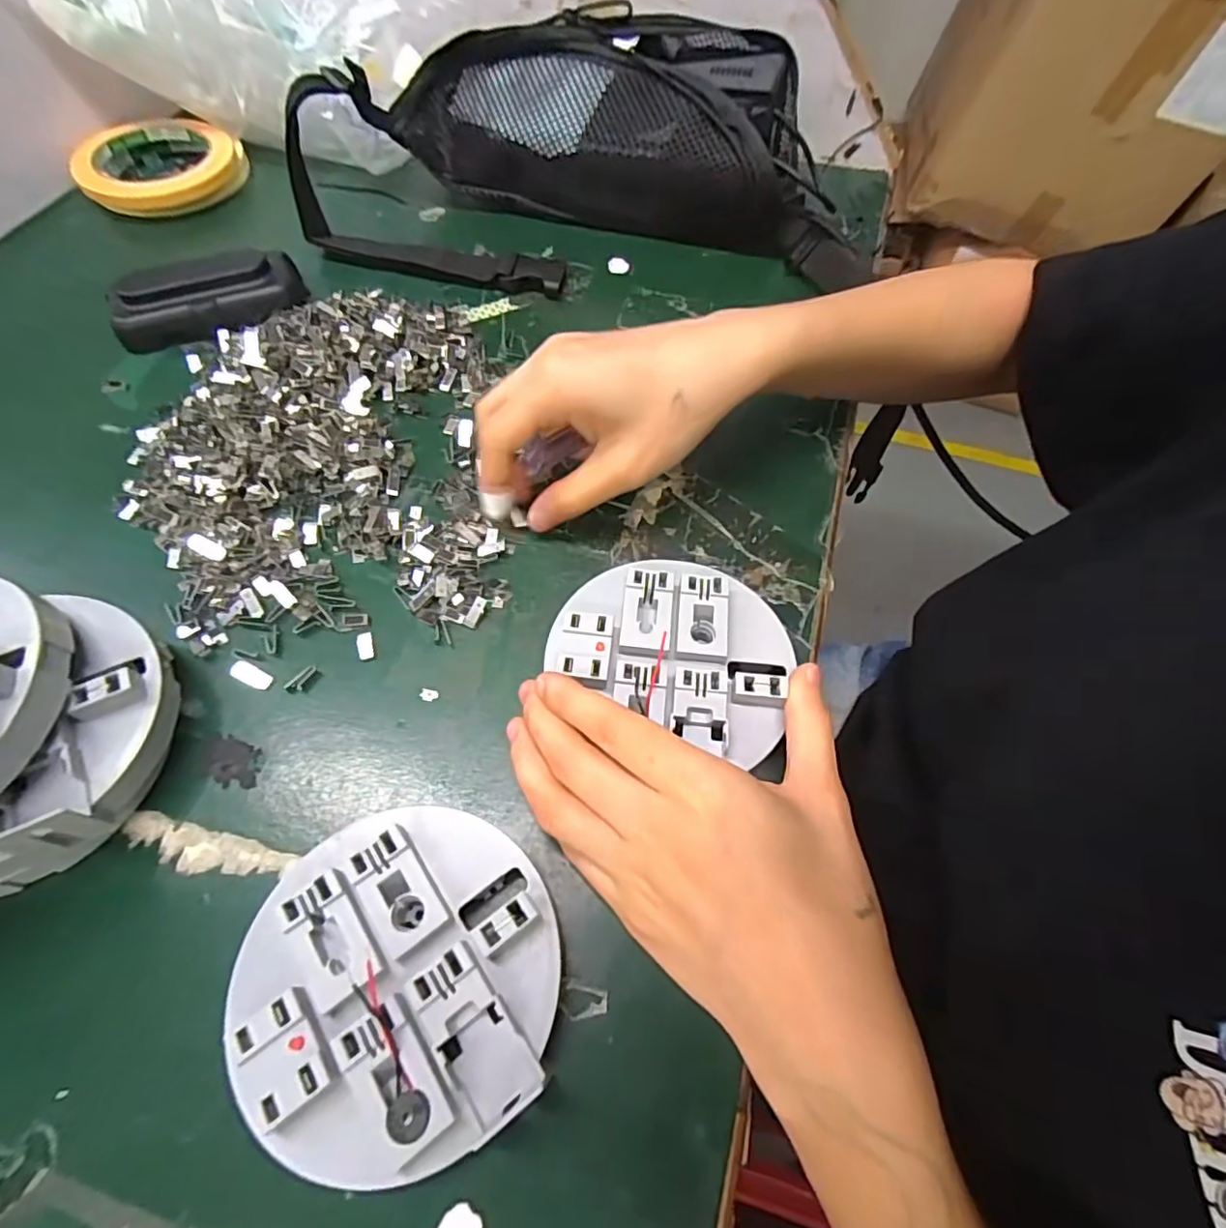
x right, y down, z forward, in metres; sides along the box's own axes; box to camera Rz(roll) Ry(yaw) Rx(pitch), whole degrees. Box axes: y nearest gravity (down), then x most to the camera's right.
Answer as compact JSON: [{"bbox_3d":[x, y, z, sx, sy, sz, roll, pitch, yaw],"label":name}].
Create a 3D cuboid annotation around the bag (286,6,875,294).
[{"bbox_3d":[-0.025,-0.295,0.388,0.367,0.090,0.146,-1,61,-2],"label":"bag"}]

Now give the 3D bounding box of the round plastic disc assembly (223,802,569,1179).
[{"bbox_3d":[-0.068,0.117,0.196,0.096,0.023,0.096,0,61,-1],"label":"round plastic disc assembly"}]

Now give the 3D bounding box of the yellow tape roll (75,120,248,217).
[{"bbox_3d":[-0.334,-0.332,0.444,0.106,0.026,0.106,-8,61,-6],"label":"yellow tape roll"}]

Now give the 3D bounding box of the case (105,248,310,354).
[{"bbox_3d":[-0.245,-0.192,0.365,0.105,0.030,0.043,-22,64,-13],"label":"case"}]

